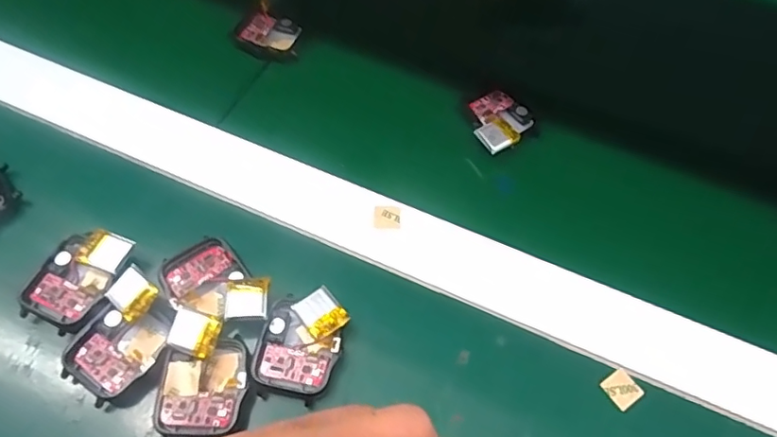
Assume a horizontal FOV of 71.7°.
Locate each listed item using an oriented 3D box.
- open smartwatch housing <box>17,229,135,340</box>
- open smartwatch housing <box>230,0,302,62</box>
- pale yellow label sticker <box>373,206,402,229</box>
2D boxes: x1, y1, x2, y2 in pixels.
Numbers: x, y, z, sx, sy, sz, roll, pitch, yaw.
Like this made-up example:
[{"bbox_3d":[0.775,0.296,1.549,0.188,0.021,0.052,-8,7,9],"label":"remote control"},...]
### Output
[{"bbox_3d":[-0.150,0.029,0.260,0.038,0.020,0.049,23,60,9],"label":"open smartwatch housing"},{"bbox_3d":[-0.081,-0.131,0.360,0.033,0.048,0.042,24,61,9],"label":"open smartwatch housing"},{"bbox_3d":[0.000,-0.001,0.297,0.015,0.004,0.014,-2,60,-6],"label":"pale yellow label sticker"}]

